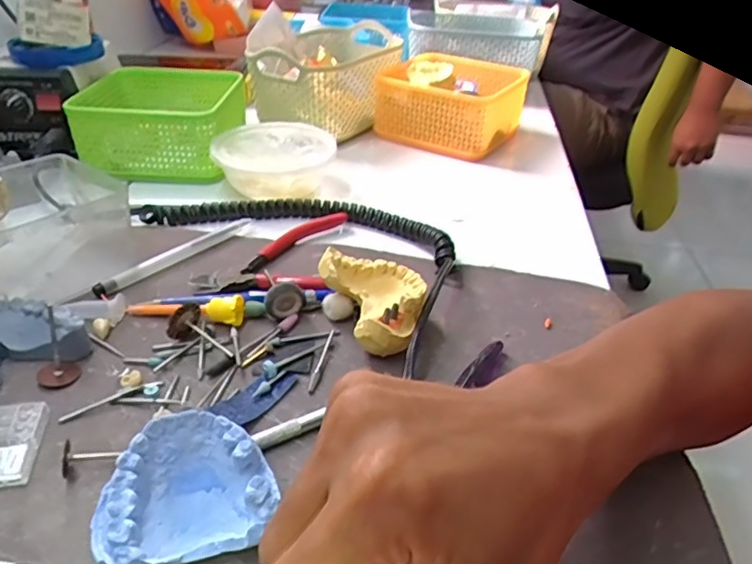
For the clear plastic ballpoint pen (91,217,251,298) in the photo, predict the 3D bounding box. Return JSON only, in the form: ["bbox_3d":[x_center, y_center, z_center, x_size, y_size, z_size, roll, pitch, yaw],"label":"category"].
[{"bbox_3d":[-0.141,-0.020,0.413,0.010,0.009,0.122,28,42,30],"label":"clear plastic ballpoint pen"}]

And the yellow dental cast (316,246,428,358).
[{"bbox_3d":[0.005,0.012,0.351,0.057,0.036,0.070,-16,40,-25],"label":"yellow dental cast"}]

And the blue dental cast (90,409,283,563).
[{"bbox_3d":[-0.077,0.086,0.238,0.068,0.037,0.051,-8,37,-15],"label":"blue dental cast"}]

